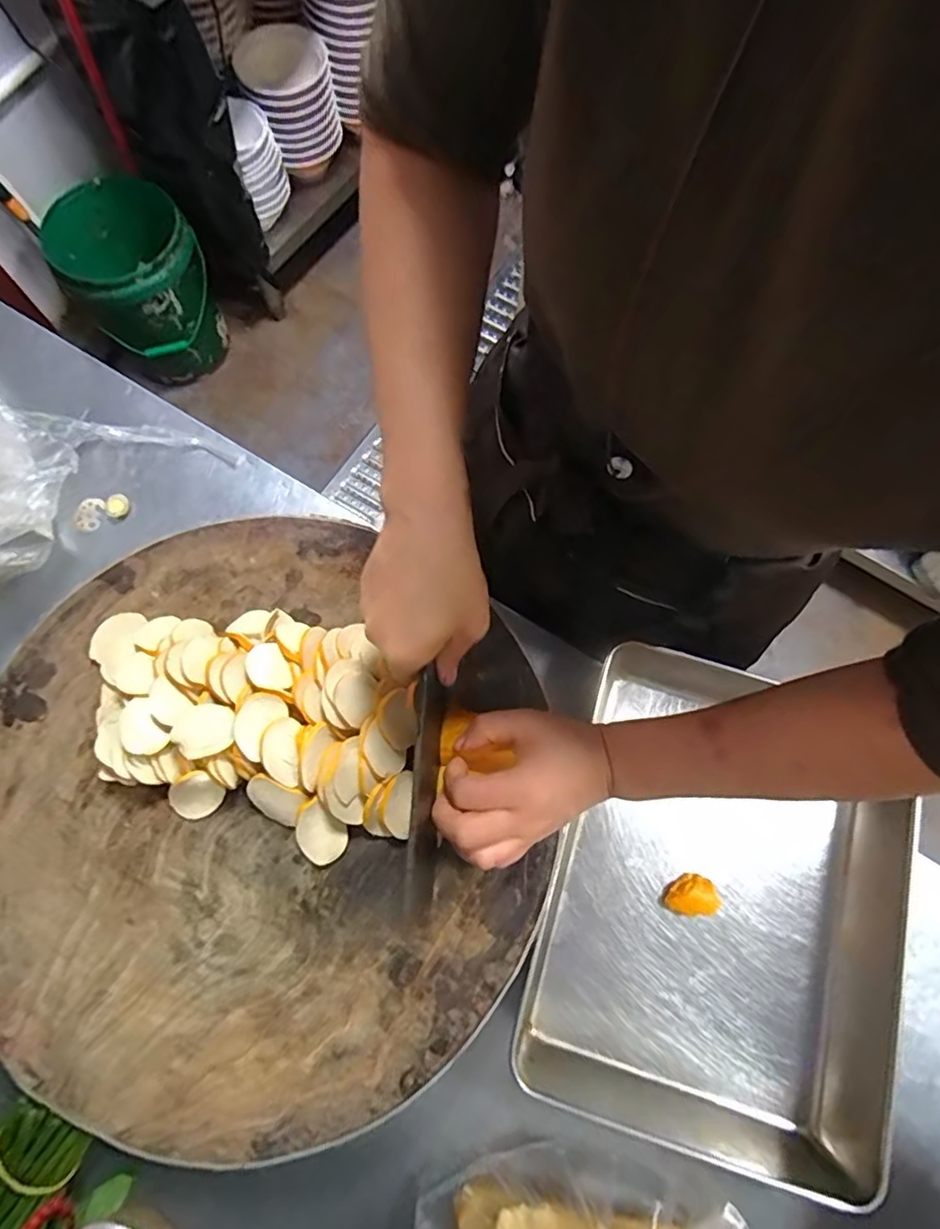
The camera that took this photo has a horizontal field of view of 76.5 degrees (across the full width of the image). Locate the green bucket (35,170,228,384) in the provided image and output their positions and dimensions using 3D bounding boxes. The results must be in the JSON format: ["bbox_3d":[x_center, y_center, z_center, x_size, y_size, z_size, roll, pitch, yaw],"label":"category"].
[{"bbox_3d":[-0.740,-0.740,1.371,0.275,0.345,0.267,0,73,-1],"label":"green bucket"}]

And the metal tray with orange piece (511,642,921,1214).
[{"bbox_3d":[0.206,0.245,0.499,0.263,0.069,0.350,16,74,4],"label":"metal tray with orange piece"}]

